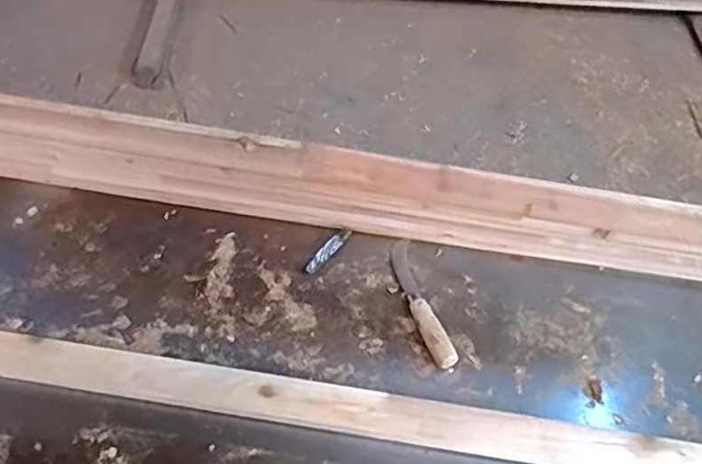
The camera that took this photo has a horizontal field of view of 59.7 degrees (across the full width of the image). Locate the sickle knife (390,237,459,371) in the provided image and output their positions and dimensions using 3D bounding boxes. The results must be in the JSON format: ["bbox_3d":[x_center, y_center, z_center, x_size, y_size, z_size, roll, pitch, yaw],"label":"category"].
[{"bbox_3d":[0.081,0.079,0.725,0.031,0.020,0.177,-10,55,-12],"label":"sickle knife"}]

